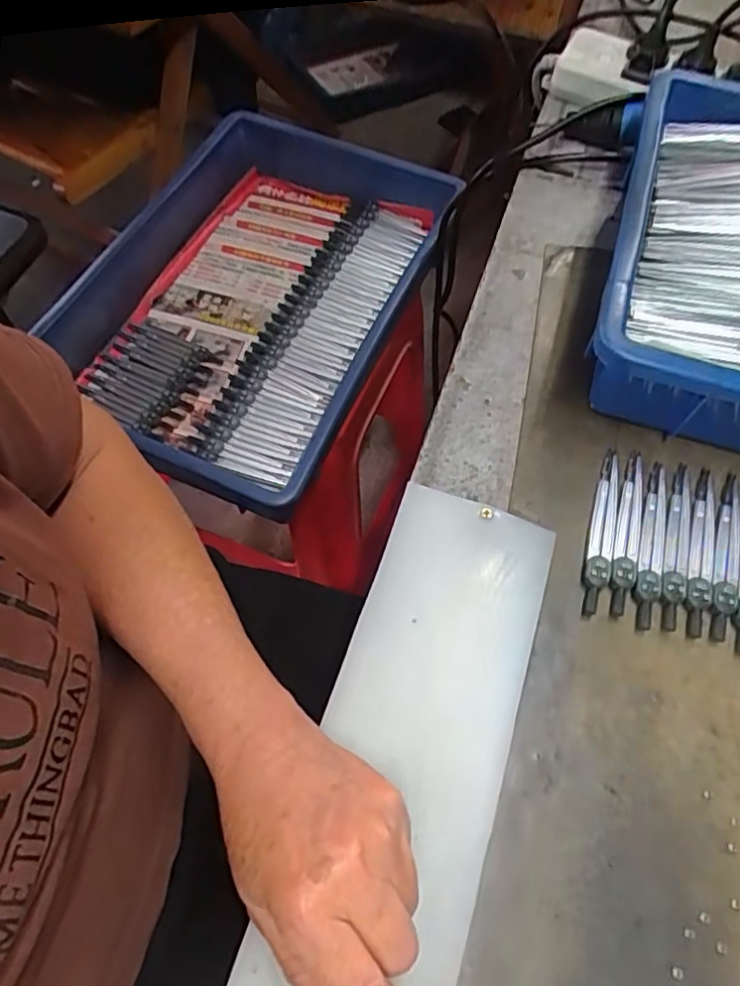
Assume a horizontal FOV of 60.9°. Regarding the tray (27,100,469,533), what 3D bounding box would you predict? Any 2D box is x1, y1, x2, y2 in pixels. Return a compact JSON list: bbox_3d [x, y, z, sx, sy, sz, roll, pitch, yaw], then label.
[{"bbox_3d":[-0.112,-0.201,0.623,0.288,0.087,0.405,24,65,11],"label":"tray"}]

